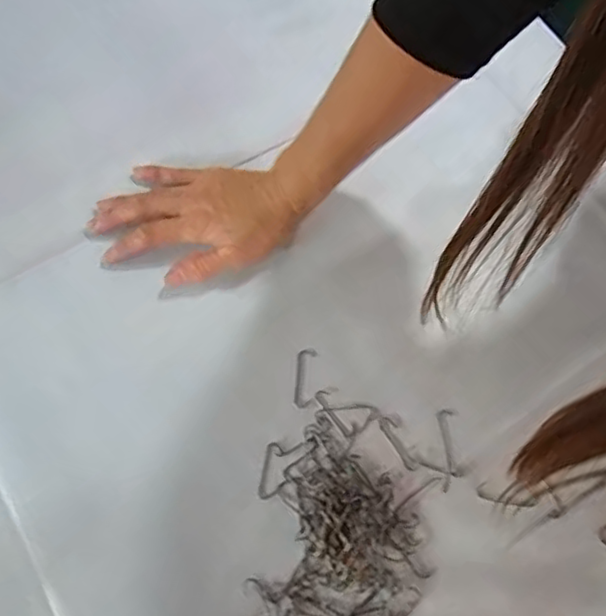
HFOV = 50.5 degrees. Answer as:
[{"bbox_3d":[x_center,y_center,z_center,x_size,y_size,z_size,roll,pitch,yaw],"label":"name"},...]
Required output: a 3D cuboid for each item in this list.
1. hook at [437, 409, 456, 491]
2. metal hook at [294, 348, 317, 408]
[{"bbox_3d":[0.100,0.099,0.450,0.011,0.004,0.056,5,69,0],"label":"hook"},{"bbox_3d":[0.001,0.050,0.468,0.013,0.004,0.045,7,69,0],"label":"metal hook"}]

